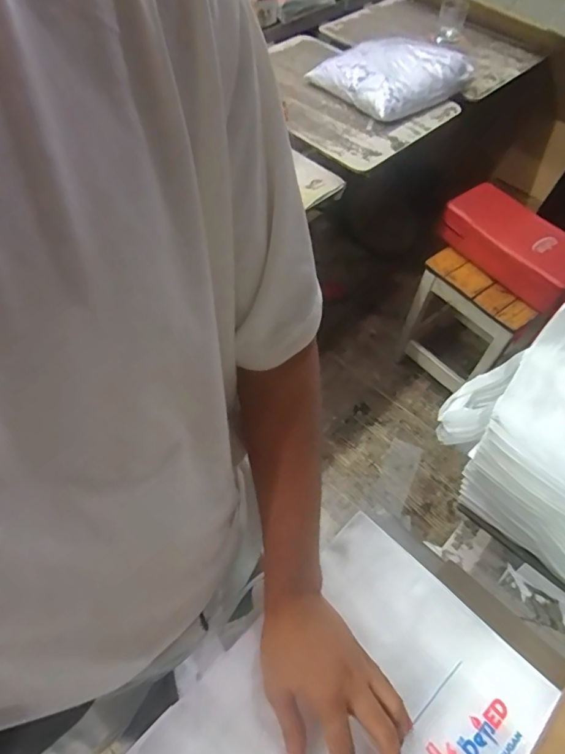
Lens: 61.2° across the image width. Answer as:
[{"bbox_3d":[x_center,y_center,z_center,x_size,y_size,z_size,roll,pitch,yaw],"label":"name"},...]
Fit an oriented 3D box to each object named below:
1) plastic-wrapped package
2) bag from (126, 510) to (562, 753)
[{"bbox_3d":[0.281,-0.739,1.166,0.333,0.085,0.215,-30,63,-21],"label":"plastic-wrapped package"},{"bbox_3d":[0.059,0.294,0.399,0.293,0.035,0.231,-38,66,-24],"label":"bag"}]

